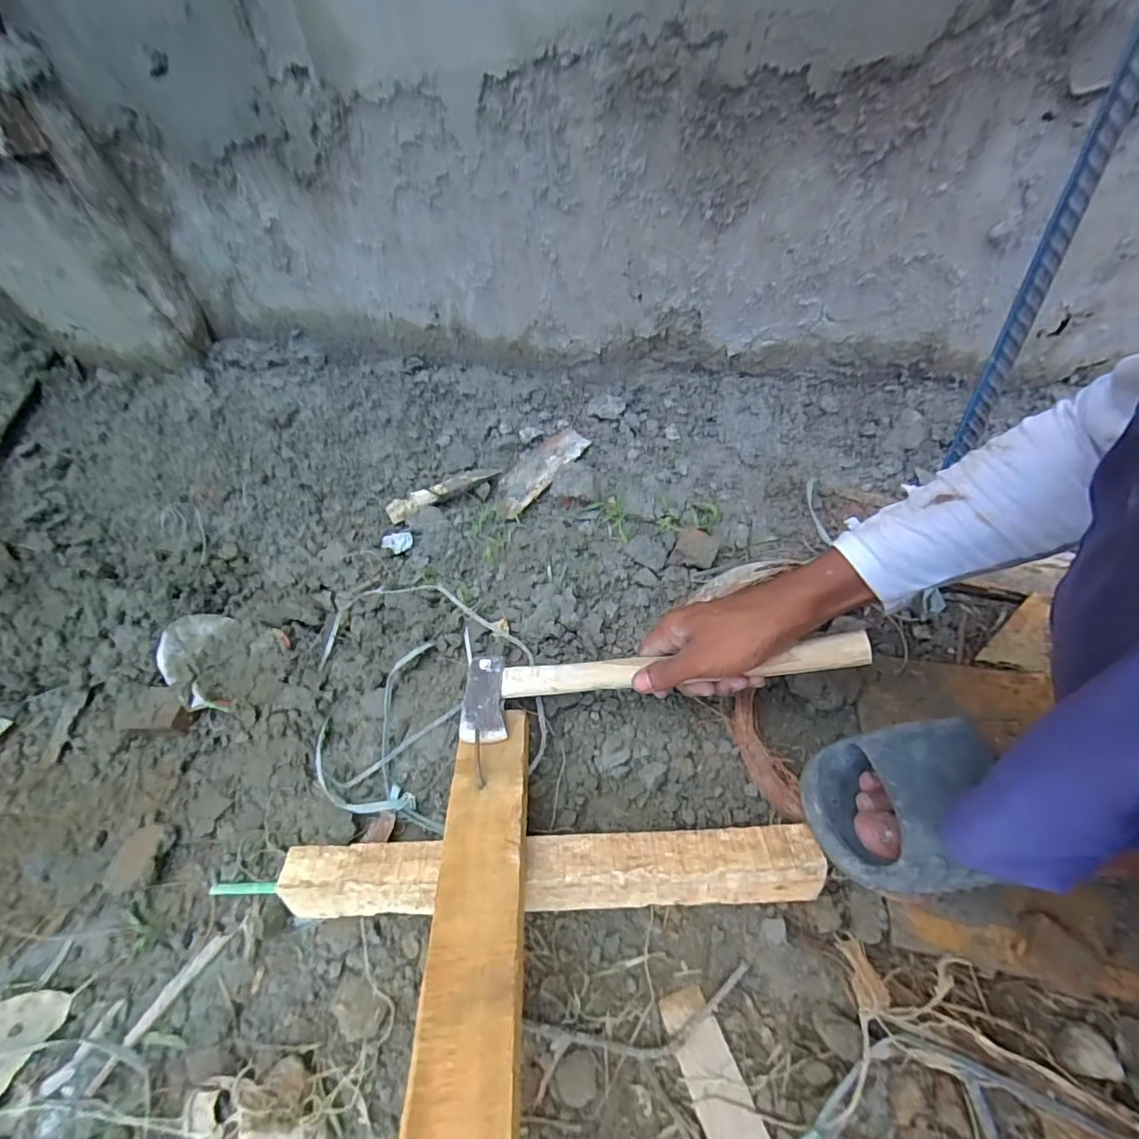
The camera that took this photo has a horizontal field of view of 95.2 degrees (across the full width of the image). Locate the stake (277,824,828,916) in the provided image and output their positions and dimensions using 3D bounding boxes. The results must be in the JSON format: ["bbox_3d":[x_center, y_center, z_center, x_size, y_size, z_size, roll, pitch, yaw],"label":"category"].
[{"bbox_3d":[-0.015,0.229,0.393,0.385,0.049,0.043,-3,50,2],"label":"stake"}]

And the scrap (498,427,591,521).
[{"bbox_3d":[-0.037,-0.143,0.724,0.054,0.019,0.176,30,59,26],"label":"scrap"}]

